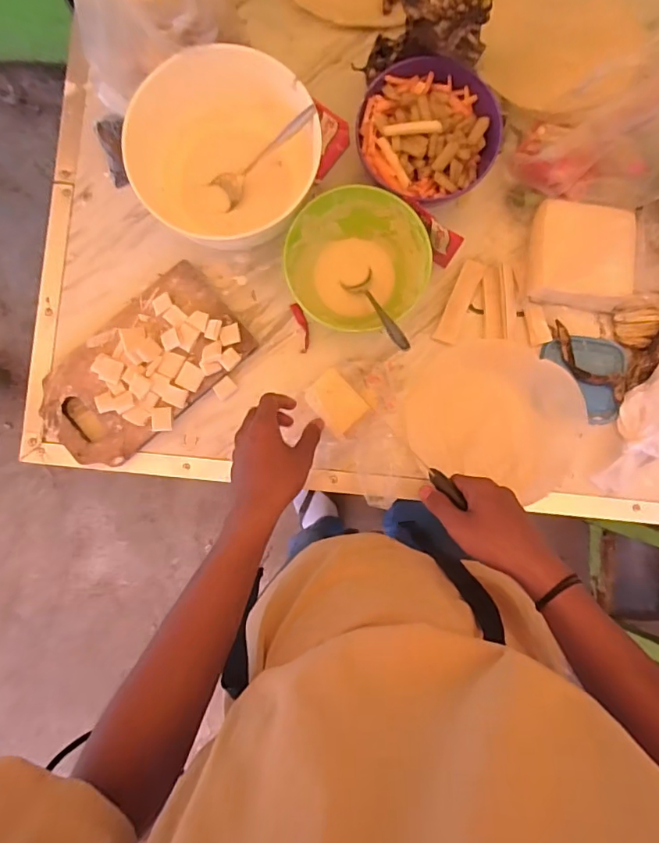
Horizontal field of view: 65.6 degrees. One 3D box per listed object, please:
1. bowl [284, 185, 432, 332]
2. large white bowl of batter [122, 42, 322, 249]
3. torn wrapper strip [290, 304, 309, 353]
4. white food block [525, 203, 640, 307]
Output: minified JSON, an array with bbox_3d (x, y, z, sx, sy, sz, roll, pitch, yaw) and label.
[{"bbox_3d":[0.029,-0.176,0.572,0.147,0.075,0.139,0,88,0],"label":"bowl"},{"bbox_3d":[-0.107,-0.286,0.556,0.183,0.106,0.175,0,88,0],"label":"large white bowl of batter"},{"bbox_3d":[-0.032,-0.110,0.606,0.015,0.012,0.058,-12,88,0],"label":"torn wrapper strip"},{"bbox_3d":[0.292,-0.190,0.585,0.110,0.029,0.113,7,88,0],"label":"white food block"}]

